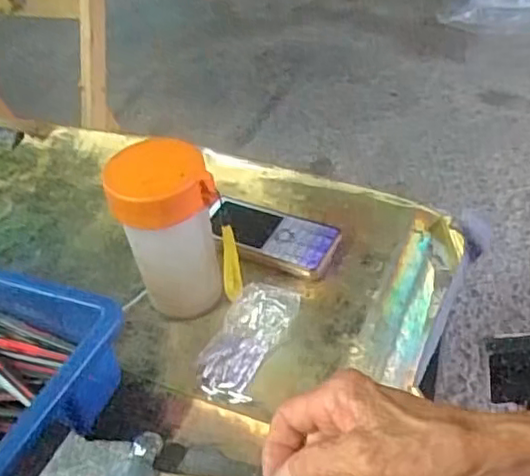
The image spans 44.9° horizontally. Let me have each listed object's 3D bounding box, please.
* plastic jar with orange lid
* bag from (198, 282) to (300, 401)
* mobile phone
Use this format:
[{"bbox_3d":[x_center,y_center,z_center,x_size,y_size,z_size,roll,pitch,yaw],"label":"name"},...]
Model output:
[{"bbox_3d":[-0.070,0.002,0.477,0.070,0.139,0.059,-21,43,-12],"label":"plastic jar with orange lid"},{"bbox_3d":[-0.016,0.076,0.477,0.048,0.014,0.093,20,64,27],"label":"bag"},{"bbox_3d":[0.004,-0.005,0.557,0.115,0.020,0.047,19,49,28],"label":"mobile phone"}]

